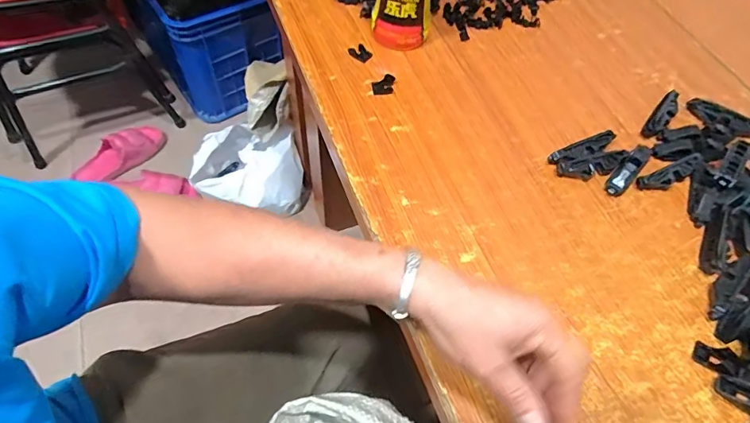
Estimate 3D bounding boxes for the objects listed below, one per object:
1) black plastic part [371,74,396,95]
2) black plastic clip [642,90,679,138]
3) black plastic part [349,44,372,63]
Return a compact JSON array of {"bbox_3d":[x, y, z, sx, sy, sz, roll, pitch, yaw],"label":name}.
[{"bbox_3d":[0.010,-0.139,0.500,0.025,0.011,0.020,-3,59,-5],"label":"black plastic part"},{"bbox_3d":[0.315,-0.106,0.496,0.019,0.014,0.062,40,64,19],"label":"black plastic clip"},{"bbox_3d":[-0.016,-0.185,0.526,0.022,0.011,0.021,25,61,12],"label":"black plastic part"}]

